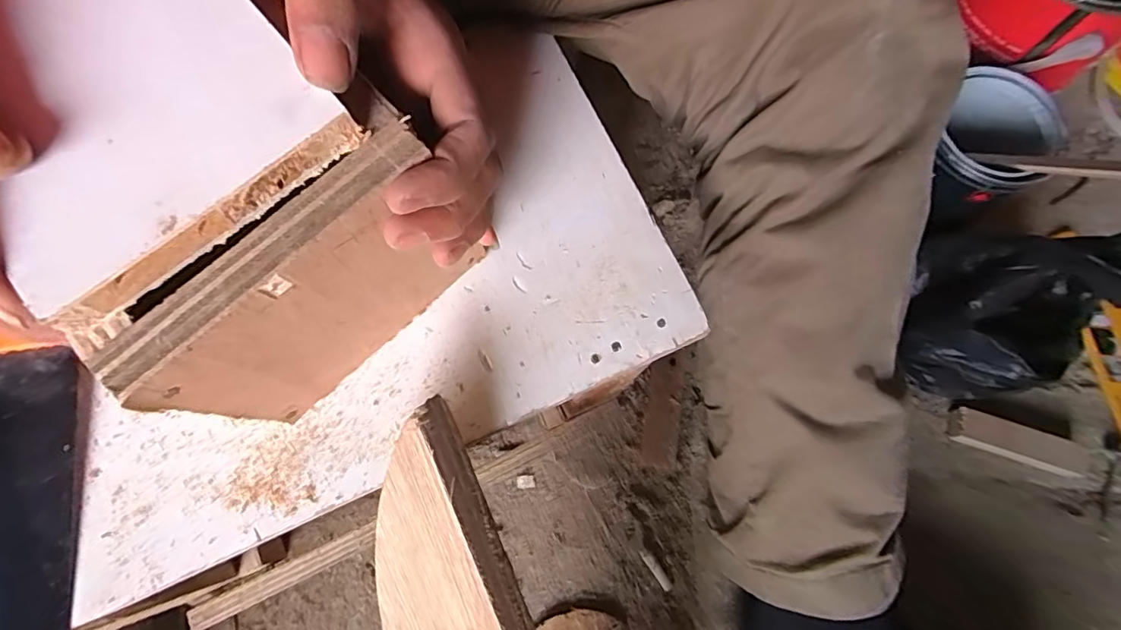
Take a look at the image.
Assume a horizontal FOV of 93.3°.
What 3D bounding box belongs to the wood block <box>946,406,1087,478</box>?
[{"bbox_3d":[0.393,0.109,0.454,0.112,0.017,0.030,18,74,4],"label":"wood block"}]

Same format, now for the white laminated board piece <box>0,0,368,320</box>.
[{"bbox_3d":[-0.154,-0.085,0.174,0.099,0.017,0.155,-41,78,-12],"label":"white laminated board piece"}]

